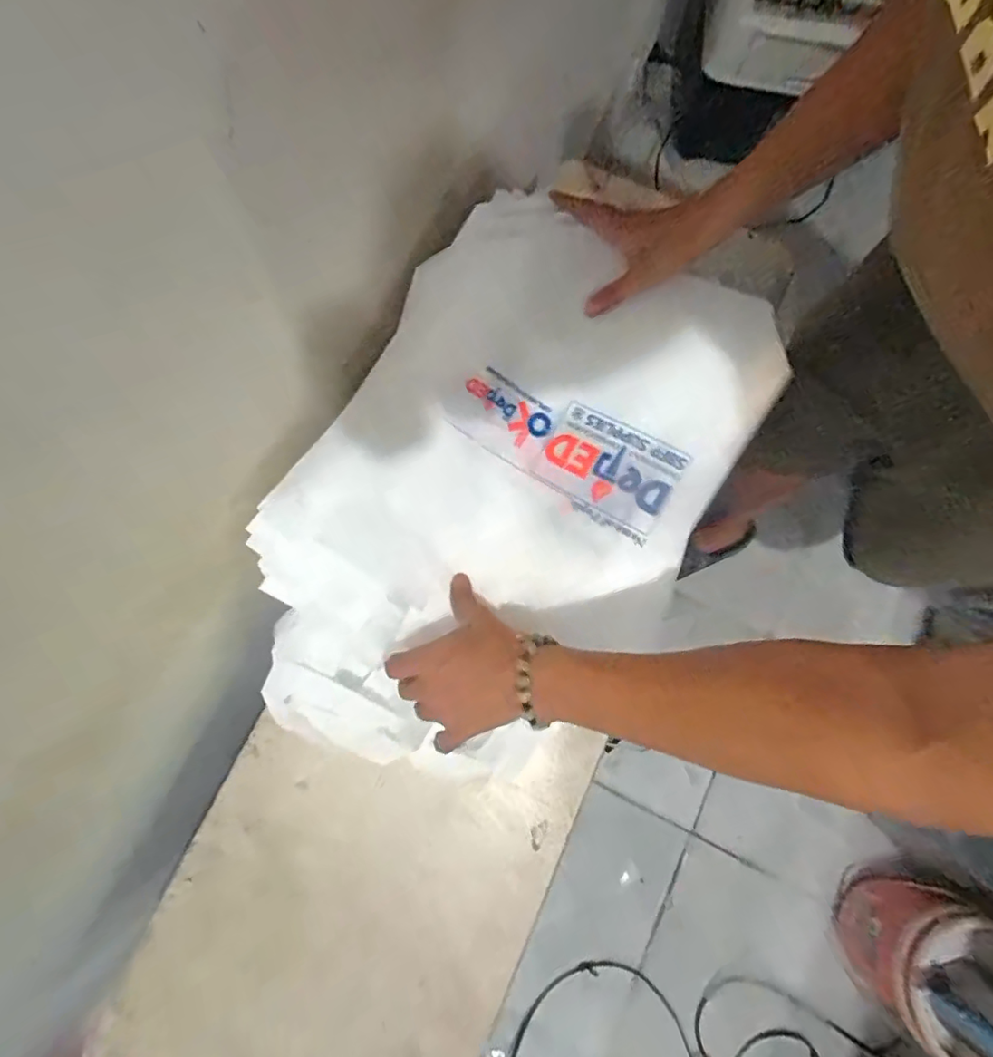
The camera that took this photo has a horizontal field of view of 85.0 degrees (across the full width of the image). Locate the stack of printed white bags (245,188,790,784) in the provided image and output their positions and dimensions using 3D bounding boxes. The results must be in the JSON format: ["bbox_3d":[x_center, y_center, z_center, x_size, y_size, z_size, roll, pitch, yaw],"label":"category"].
[{"bbox_3d":[0.003,-0.028,0.511,0.353,0.060,0.539,29,84,0],"label":"stack of printed white bags"}]

